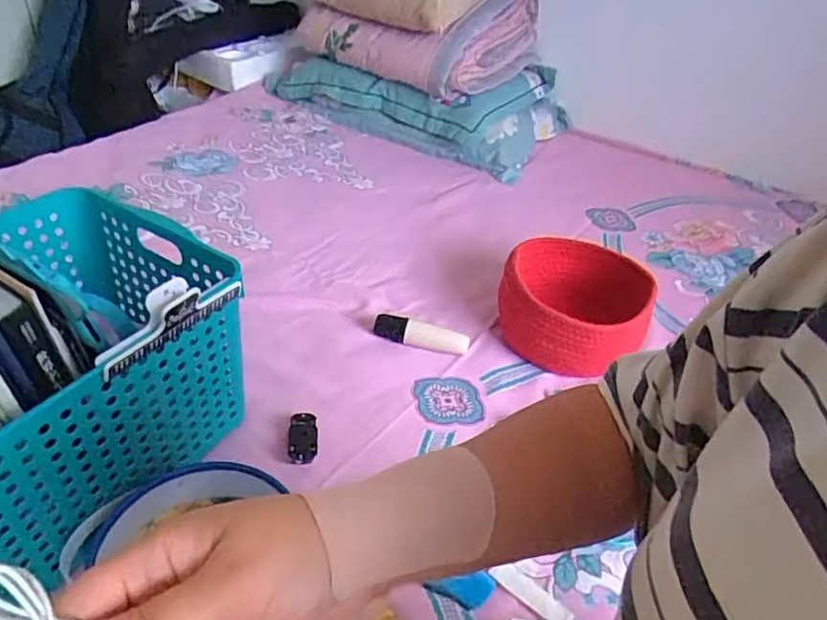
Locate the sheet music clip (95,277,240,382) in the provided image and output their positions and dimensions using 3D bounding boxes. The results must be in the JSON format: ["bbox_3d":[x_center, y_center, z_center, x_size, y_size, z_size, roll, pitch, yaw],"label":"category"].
[{"bbox_3d":[-0.206,0.002,0.521,0.024,0.049,0.141,28,42,26],"label":"sheet music clip"}]

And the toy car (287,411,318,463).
[{"bbox_3d":[-0.127,0.145,0.698,0.032,0.018,0.064,-1,38,-9],"label":"toy car"}]

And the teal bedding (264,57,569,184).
[{"bbox_3d":[-0.009,-0.531,1.510,0.722,0.150,0.373,21,40,19],"label":"teal bedding"}]

